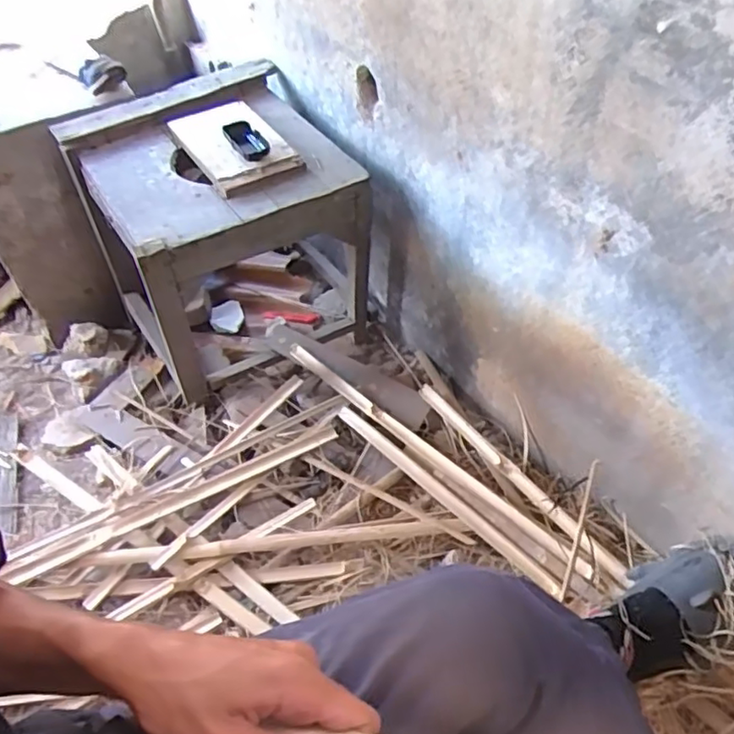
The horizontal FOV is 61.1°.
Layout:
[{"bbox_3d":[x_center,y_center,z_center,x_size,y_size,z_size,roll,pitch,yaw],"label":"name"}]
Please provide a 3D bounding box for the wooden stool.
[{"bbox_3d":[-0.288,-0.270,1.291,0.467,0.440,0.516,-25,52,-16],"label":"wooden stool"}]

